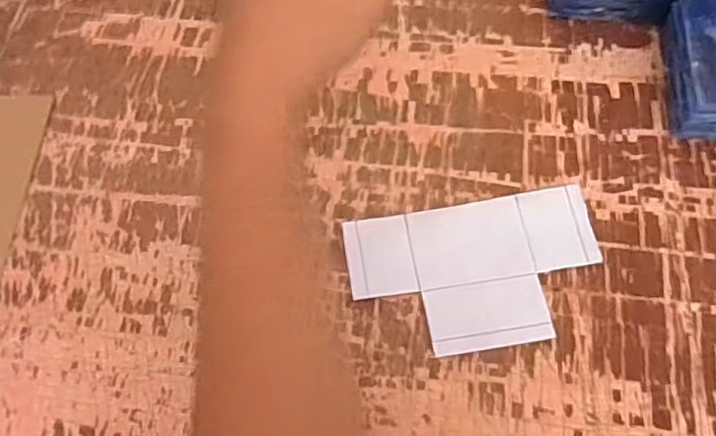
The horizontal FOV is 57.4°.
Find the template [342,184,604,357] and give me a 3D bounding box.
[{"bbox_3d":[0.081,0.036,0.447,0.168,0.007,0.104,-9,63,-2],"label":"template"}]

